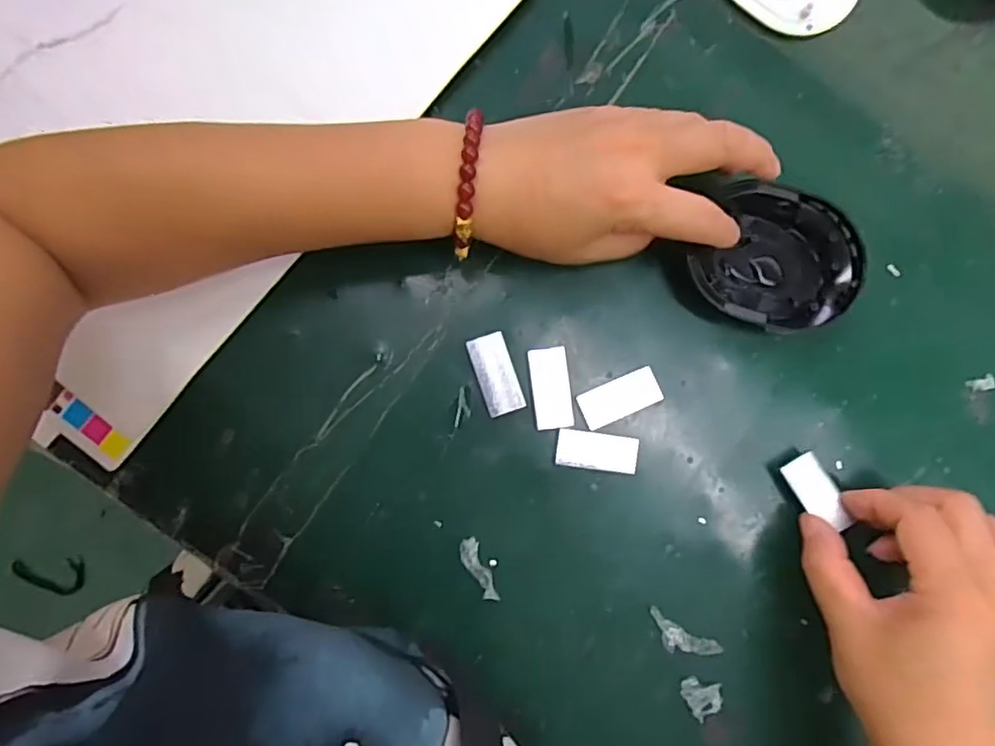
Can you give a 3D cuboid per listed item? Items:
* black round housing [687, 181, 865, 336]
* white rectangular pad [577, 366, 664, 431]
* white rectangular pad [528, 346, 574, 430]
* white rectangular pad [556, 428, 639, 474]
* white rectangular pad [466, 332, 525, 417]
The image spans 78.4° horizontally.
[{"bbox_3d":[0.145,-0.056,0.322,0.085,0.024,0.073,19,85,0],"label":"black round housing"},{"bbox_3d":[0.066,0.013,0.325,0.043,0.004,0.020,-23,88,-2],"label":"white rectangular pad"},{"bbox_3d":[0.029,0.008,0.323,0.020,0.004,0.043,-7,87,-1],"label":"white rectangular pad"},{"bbox_3d":[0.053,0.041,0.322,0.042,0.004,0.020,7,87,-1],"label":"white rectangular pad"},{"bbox_3d":[0.000,0.001,0.323,0.020,0.004,0.042,-19,88,-2],"label":"white rectangular pad"}]

